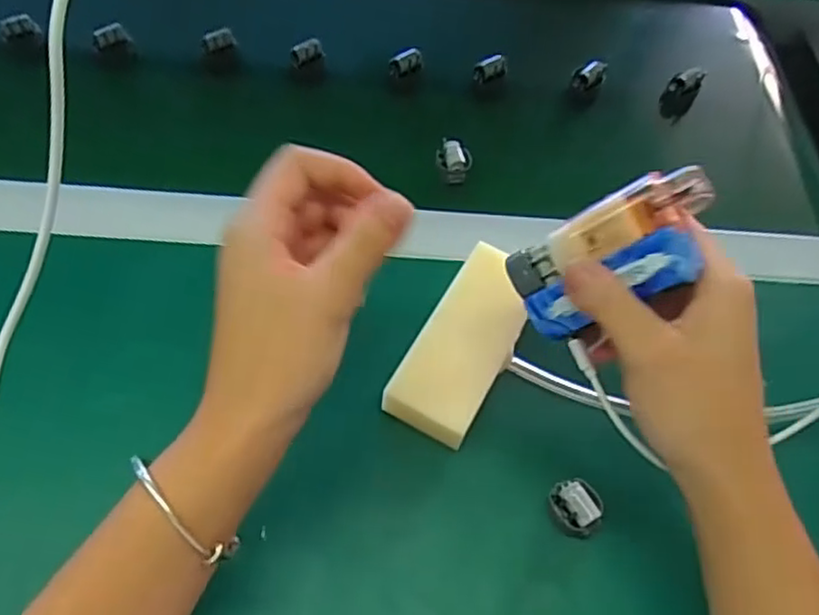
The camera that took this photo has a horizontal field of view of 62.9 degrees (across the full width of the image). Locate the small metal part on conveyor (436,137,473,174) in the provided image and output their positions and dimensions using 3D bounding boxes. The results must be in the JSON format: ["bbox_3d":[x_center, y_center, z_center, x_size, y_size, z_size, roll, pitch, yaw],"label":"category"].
[{"bbox_3d":[0.033,-0.107,0.495,0.026,0.026,0.020,6,59,-2],"label":"small metal part on conveyor"}]

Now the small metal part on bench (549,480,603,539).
[{"bbox_3d":[0.089,0.105,0.356,0.025,0.011,0.029,-31,67,-21],"label":"small metal part on bench"}]

